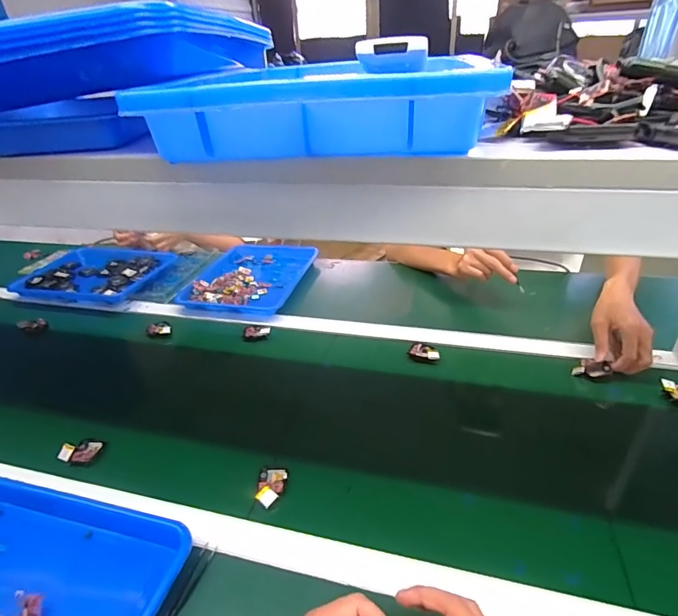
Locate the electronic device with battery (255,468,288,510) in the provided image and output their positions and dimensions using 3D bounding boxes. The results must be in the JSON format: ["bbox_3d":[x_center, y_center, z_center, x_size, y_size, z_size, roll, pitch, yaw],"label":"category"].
[{"bbox_3d":[-0.085,0.227,0.553,0.036,0.016,0.056,-4,31,1],"label":"electronic device with battery"}]

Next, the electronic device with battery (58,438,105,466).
[{"bbox_3d":[-0.374,0.207,0.629,0.056,0.017,0.039,4,33,15],"label":"electronic device with battery"}]

